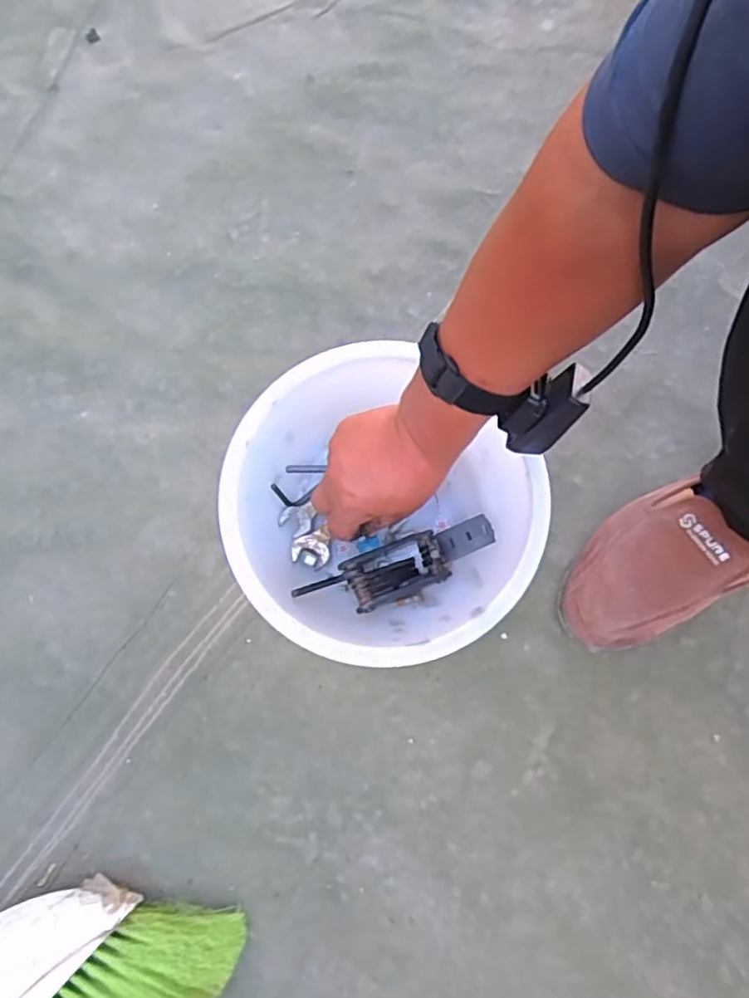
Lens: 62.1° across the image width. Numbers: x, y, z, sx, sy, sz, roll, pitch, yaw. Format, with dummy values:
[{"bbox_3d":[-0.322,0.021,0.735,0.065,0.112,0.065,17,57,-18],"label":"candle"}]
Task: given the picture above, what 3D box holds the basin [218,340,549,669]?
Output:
[{"bbox_3d":[0.000,0.015,0.514,0.242,0.084,0.225,0,75,0],"label":"basin"}]

